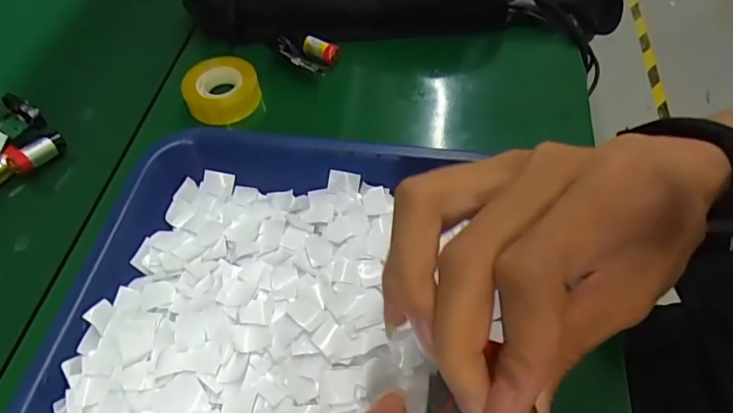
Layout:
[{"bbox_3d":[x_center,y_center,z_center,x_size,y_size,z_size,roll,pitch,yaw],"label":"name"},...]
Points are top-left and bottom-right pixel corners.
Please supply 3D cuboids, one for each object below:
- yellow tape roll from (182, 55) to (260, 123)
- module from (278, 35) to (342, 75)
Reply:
[{"bbox_3d":[-0.113,-0.092,0.378,0.053,0.025,0.050,1,56,-1],"label":"yellow tape roll"},{"bbox_3d":[-0.049,-0.128,0.399,0.044,0.020,0.031,26,59,15],"label":"module"}]

